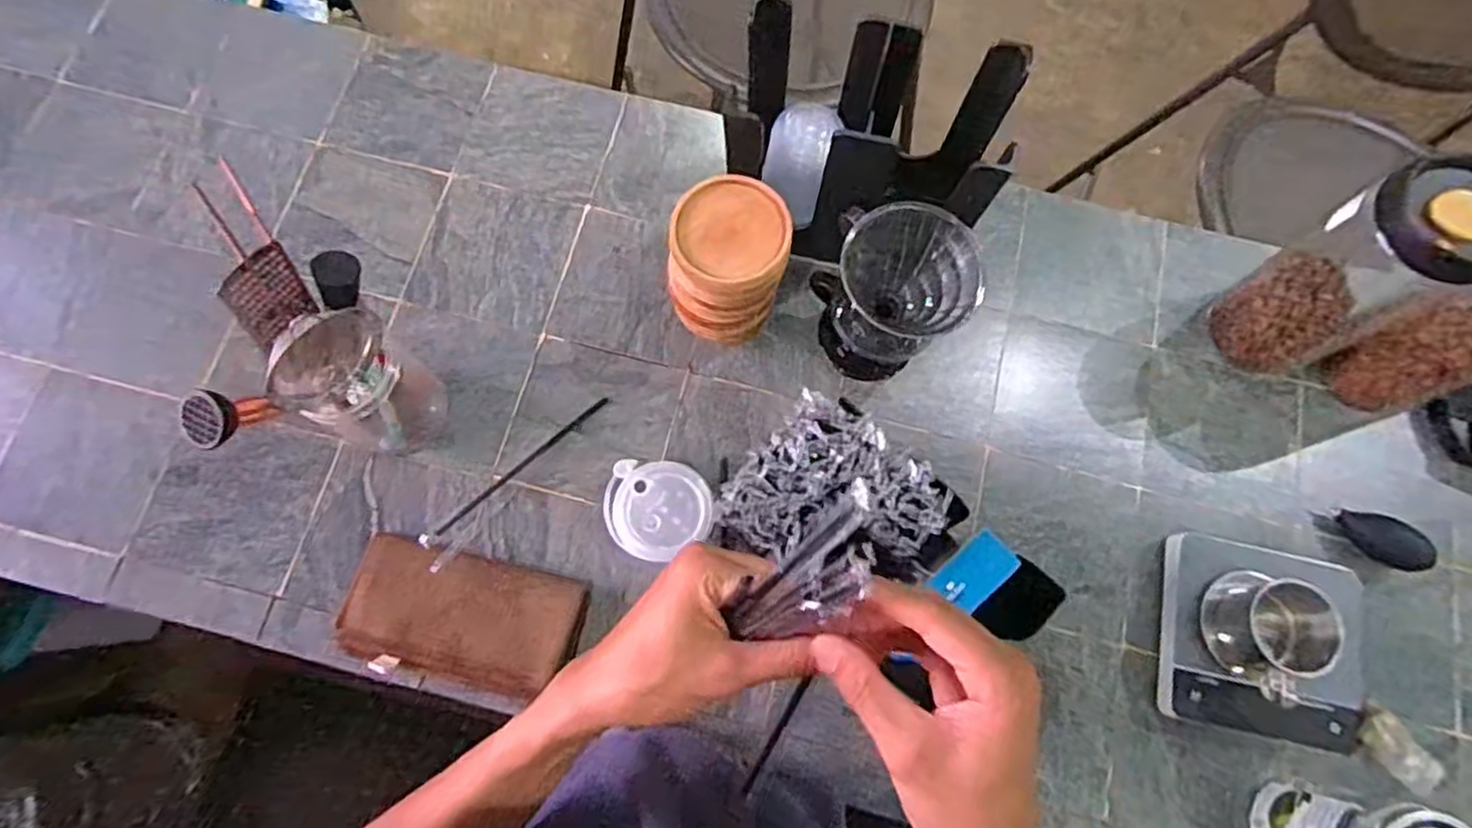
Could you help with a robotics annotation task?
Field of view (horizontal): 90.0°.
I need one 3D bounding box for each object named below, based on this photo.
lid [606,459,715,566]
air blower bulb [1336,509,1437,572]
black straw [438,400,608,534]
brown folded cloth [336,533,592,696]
[{"bbox_3d":[-0.069,0.087,0.664,0.095,0.032,0.088,0,74,-2],"label":"lid"},{"bbox_3d":[0.591,0.117,0.674,0.080,0.038,0.035,27,75,6],"label":"air blower bulb"},{"bbox_3d":[-0.196,0.046,0.682,0.192,0.008,0.008,-40,77,-12],"label":"black straw"},{"bbox_3d":[-0.234,0.174,0.634,0.196,0.028,0.099,14,74,2],"label":"brown folded cloth"}]

